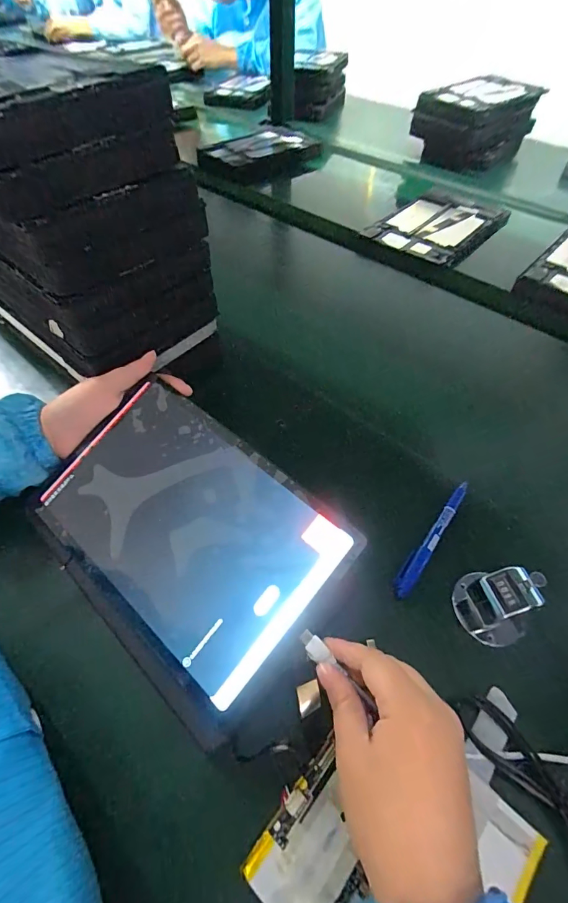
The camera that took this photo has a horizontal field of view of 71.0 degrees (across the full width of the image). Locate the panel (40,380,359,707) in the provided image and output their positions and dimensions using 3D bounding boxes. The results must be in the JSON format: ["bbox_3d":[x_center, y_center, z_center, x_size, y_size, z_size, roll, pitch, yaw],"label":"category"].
[{"bbox_3d":[-0.075,0.054,0.303,0.228,0.006,0.146,36,82,22],"label":"panel"}]

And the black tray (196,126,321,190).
[{"bbox_3d":[-0.061,-0.649,0.875,0.272,0.045,0.171,-30,58,-18],"label":"black tray"}]

